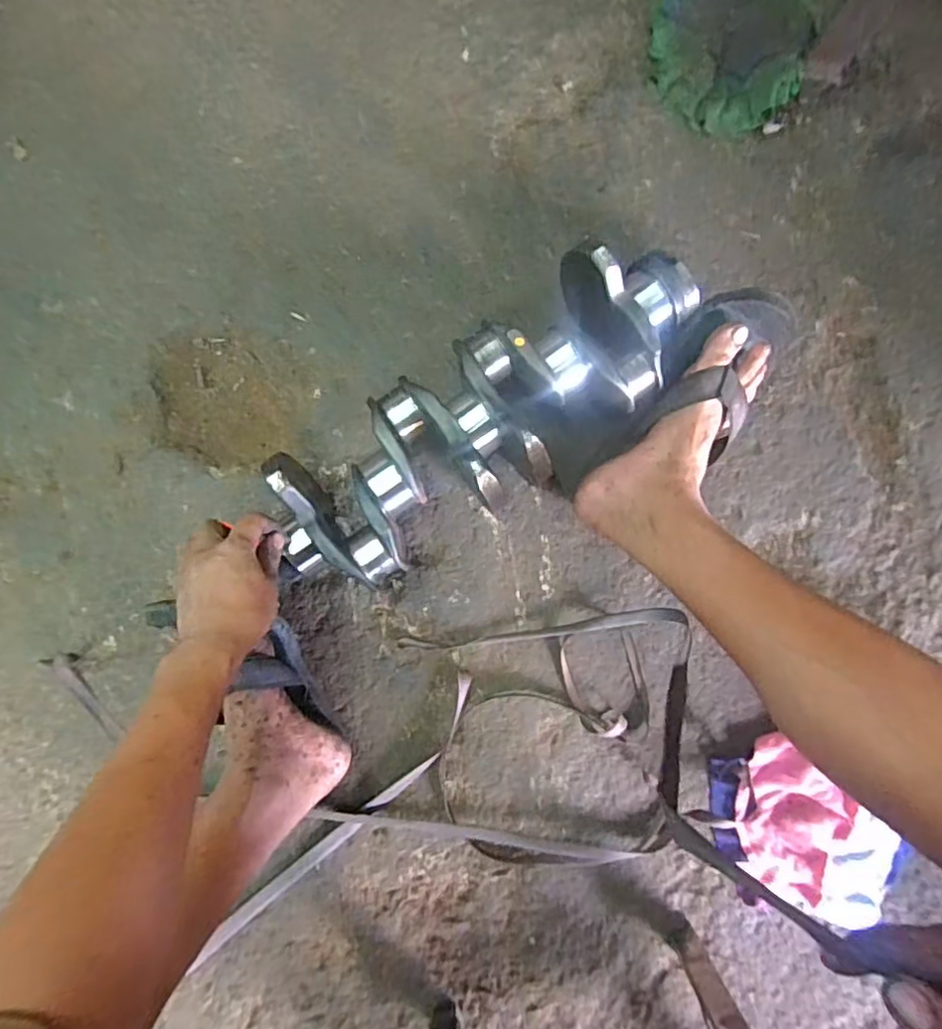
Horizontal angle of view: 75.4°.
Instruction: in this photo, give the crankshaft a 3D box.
[{"bbox_3d":[0.015,-0.095,0.602,0.446,0.130,0.149,-36,89,-1],"label":"crankshaft"}]

